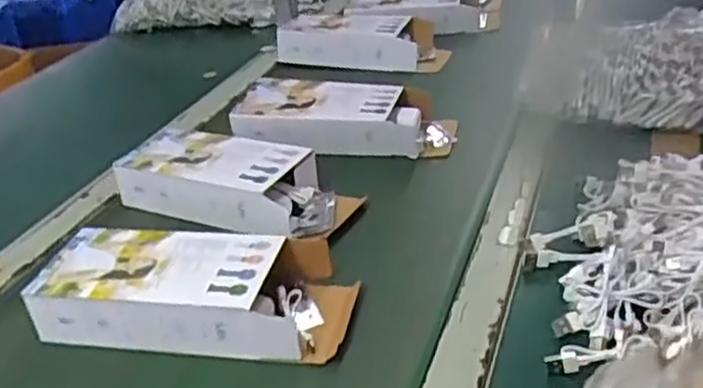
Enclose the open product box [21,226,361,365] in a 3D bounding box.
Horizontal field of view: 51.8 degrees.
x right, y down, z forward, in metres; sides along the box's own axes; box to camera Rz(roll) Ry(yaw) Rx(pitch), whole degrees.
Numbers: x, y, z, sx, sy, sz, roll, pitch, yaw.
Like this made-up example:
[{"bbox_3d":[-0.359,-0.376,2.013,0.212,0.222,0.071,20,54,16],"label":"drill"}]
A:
[{"bbox_3d":[-0.128,0.078,0.593,0.247,0.054,0.104,0,35,10],"label":"open product box"}]

